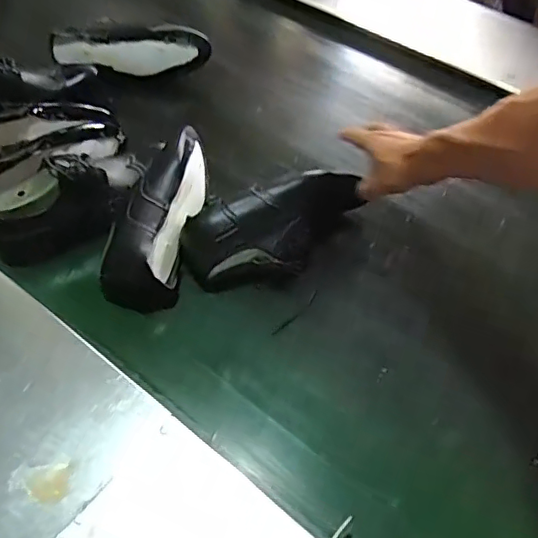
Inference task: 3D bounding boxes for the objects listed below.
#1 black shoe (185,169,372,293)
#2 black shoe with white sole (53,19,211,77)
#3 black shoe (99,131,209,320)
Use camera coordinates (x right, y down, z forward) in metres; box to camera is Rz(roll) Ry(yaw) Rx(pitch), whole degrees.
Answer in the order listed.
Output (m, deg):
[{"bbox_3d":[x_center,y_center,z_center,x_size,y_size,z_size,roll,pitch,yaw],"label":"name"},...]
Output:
[{"bbox_3d":[0.013,-0.053,0.726,0.249,0.088,0.089,-25,57,-13],"label":"black shoe"},{"bbox_3d":[-0.233,-0.378,0.962,0.255,0.071,0.084,8,52,5],"label":"black shoe with white sole"},{"bbox_3d":[-0.142,-0.076,0.743,0.093,0.087,0.253,8,52,4],"label":"black shoe"}]

